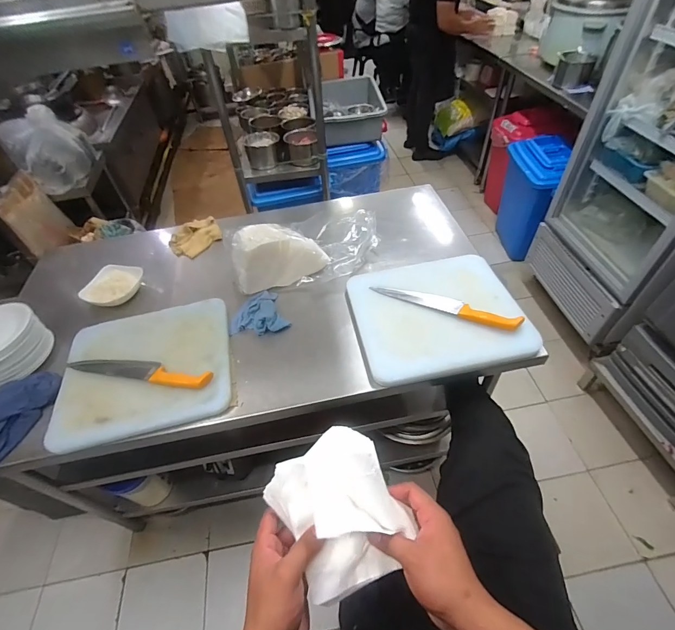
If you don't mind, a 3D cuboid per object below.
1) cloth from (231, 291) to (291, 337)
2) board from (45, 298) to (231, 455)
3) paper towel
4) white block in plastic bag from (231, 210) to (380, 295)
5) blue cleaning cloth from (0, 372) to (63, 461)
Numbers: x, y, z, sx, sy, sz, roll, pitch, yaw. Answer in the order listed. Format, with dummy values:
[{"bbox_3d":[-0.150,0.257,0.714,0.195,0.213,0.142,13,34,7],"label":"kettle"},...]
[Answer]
[{"bbox_3d":[-0.214,-0.001,0.951,0.142,0.030,0.131,-20,49,-11],"label":"cloth"},{"bbox_3d":[-0.453,0.122,0.866,0.387,0.035,0.342,-13,53,-5],"label":"board"},{"bbox_3d":[-0.001,0.220,0.420,0.131,0.102,0.149,-30,52,-19],"label":"paper towel"},{"bbox_3d":[-0.094,-0.194,1.033,0.407,0.135,0.226,-30,52,-19],"label":"white block in plastic bag"},{"bbox_3d":[-0.745,0.219,0.820,0.167,0.054,0.217,14,52,18],"label":"blue cleaning cloth"}]

